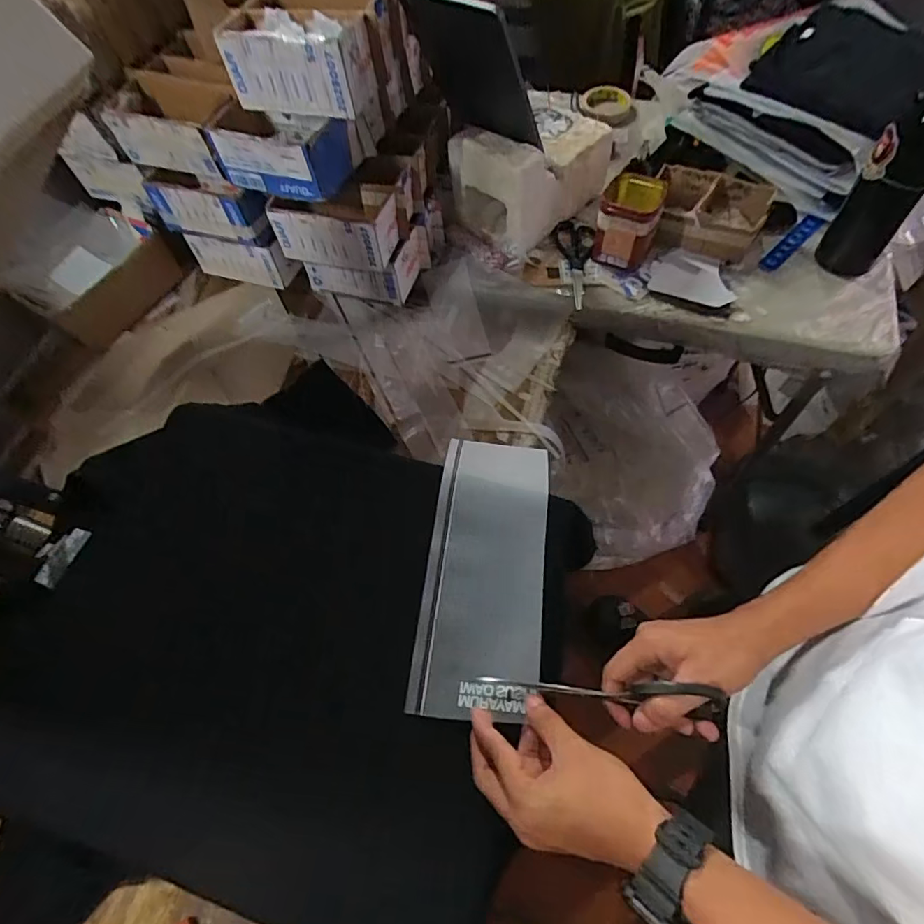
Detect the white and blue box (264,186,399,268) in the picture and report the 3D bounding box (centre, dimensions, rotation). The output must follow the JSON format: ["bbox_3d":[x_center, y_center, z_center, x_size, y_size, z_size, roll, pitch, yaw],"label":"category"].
[{"bbox_3d":[-0.162,-0.326,0.712,0.145,0.080,0.085,11,61,11],"label":"white and blue box"}]

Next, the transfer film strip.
[{"bbox_3d":[0.022,0.093,0.492,0.109,0.017,0.267,6,59,7],"label":"transfer film strip"}]

